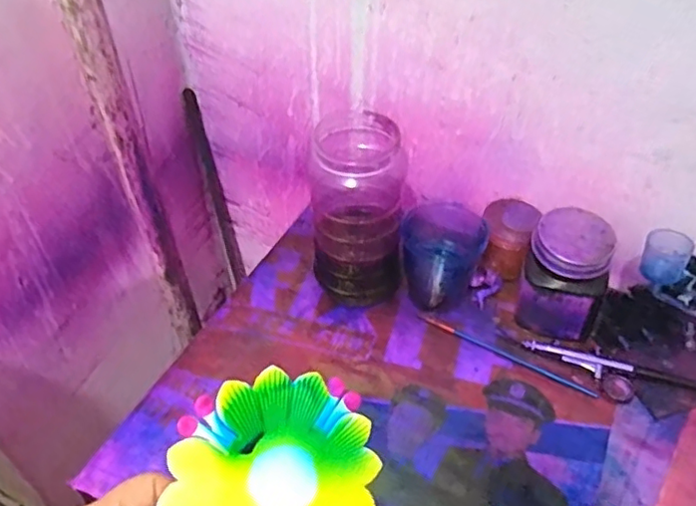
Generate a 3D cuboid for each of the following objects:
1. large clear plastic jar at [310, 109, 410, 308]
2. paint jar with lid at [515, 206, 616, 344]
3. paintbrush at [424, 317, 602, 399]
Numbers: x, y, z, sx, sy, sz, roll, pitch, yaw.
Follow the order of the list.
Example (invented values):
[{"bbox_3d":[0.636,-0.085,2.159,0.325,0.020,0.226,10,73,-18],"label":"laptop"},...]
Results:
[{"bbox_3d":[0.008,-0.033,0.535,0.076,0.166,0.076,1,45,-1],"label":"large clear plastic jar"},{"bbox_3d":[0.186,0.021,0.524,0.071,0.098,0.067,16,47,13],"label":"paint jar with lid"},{"bbox_3d":[0.136,0.088,0.527,0.158,0.005,0.007,25,50,21],"label":"paintbrush"}]

